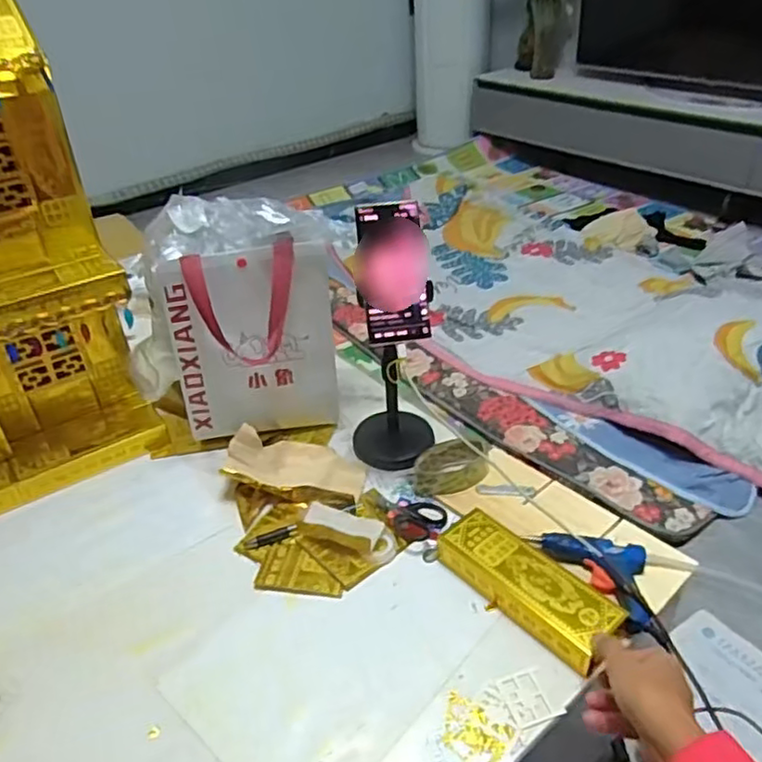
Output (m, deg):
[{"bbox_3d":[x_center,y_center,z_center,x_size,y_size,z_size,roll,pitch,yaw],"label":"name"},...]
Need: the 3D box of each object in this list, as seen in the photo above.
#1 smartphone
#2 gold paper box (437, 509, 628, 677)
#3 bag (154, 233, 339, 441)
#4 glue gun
[{"bbox_3d":[0.014,-0.121,0.739,0.073,0.154,0.013,-7,7,8],"label":"smartphone"},{"bbox_3d":[0.145,0.204,0.670,0.066,0.036,0.189,-29,43,-32],"label":"gold paper box"},{"bbox_3d":[-0.159,-0.038,0.837,0.204,0.250,0.087,-11,36,-12],"label":"bag"},{"bbox_3d":[0.236,0.191,0.697,0.089,0.032,0.142,-27,42,-31],"label":"glue gun"}]

